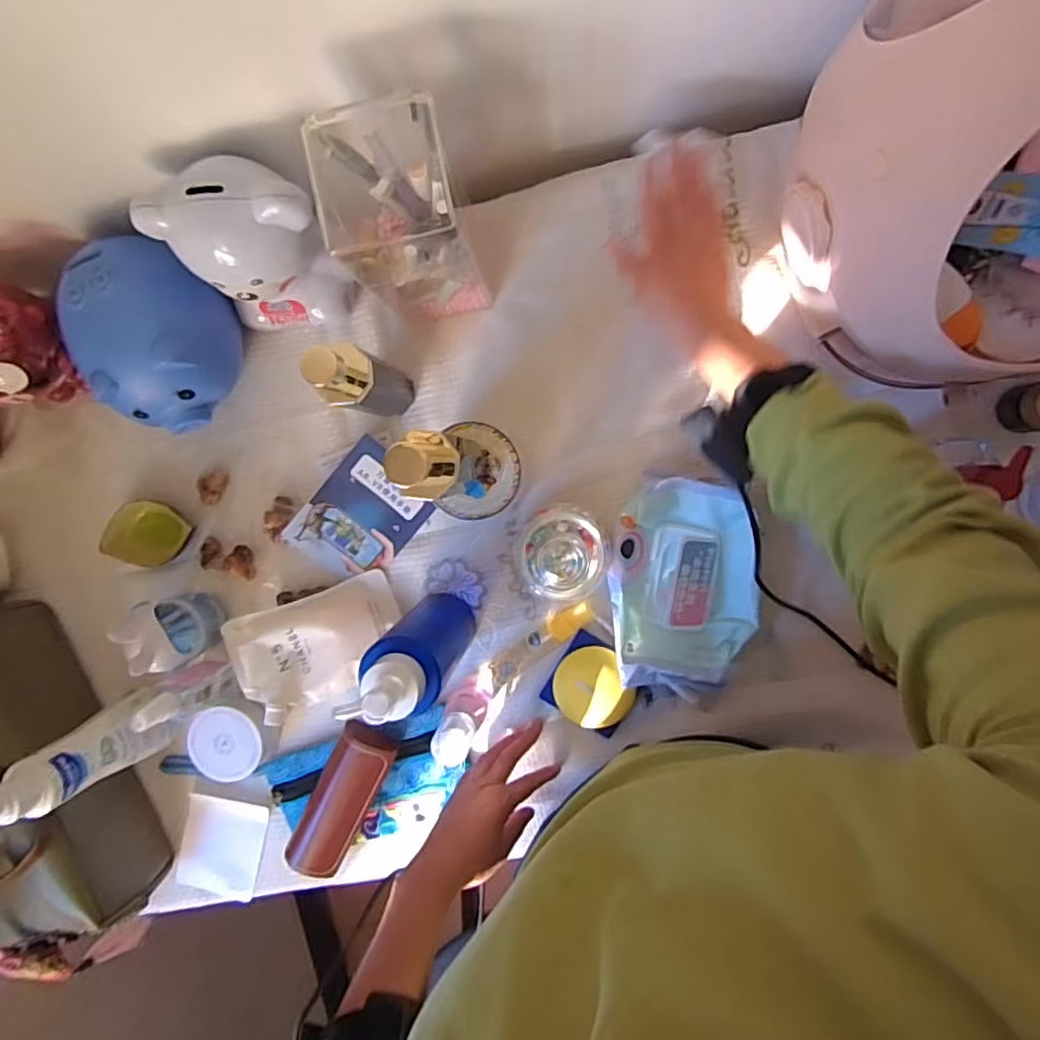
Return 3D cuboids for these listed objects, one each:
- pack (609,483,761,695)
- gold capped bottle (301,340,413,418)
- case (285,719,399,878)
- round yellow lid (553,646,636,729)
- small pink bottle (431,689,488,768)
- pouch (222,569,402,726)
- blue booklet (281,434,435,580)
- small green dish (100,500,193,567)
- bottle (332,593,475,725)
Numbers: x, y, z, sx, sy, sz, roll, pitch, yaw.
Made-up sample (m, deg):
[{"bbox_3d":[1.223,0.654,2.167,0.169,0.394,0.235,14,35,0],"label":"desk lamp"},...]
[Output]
[{"bbox_3d":[0.151,0.062,0.584,0.127,0.036,0.188,1,95,5],"label":"pack"},{"bbox_3d":[-0.134,-0.116,0.532,0.045,0.176,0.048,25,96,3],"label":"gold capped bottle"},{"bbox_3d":[-0.176,0.279,0.634,0.055,0.035,0.170,28,97,2],"label":"case"},{"bbox_3d":[0.069,0.163,0.609,0.068,0.022,0.077,-28,92,7],"label":"round yellow lid"},{"bbox_3d":[-0.055,0.186,0.577,0.036,0.106,0.036,0,95,5],"label":"small pink bottle"},{"bbox_3d":[-0.195,0.124,0.619,0.158,0.046,0.104,-19,93,6],"label":"pouch"},{"bbox_3d":[-0.154,-0.003,0.621,0.095,0.010,0.126,40,97,-11],"label":"blue booklet"},{"bbox_3d":[-0.376,0.014,0.642,0.090,0.030,0.064,-6,94,6],"label":"small green dish"},{"bbox_3d":[-0.085,0.113,0.528,0.066,0.201,0.060,9,96,4],"label":"bottle"}]

